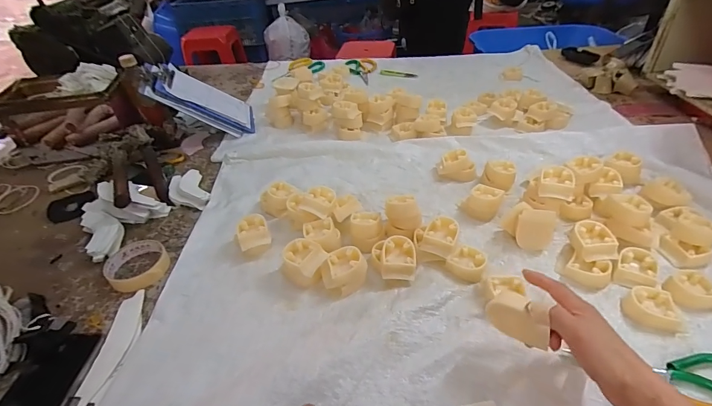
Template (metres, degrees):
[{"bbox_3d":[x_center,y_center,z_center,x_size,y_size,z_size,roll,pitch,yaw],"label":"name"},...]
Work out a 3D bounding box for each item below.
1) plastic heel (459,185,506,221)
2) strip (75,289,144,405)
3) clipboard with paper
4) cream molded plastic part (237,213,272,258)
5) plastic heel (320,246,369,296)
[{"bbox_3d":[0.207,-0.002,0.607,0.063,0.037,0.052,18,44,27],"label":"plastic heel"},{"bbox_3d":[-0.297,0.173,0.460,0.041,0.004,0.152,-7,38,-3],"label":"strip"},{"bbox_3d":[-0.359,-0.240,0.862,0.248,0.028,0.144,21,39,-27],"label":"clipboard with paper"},{"bbox_3d":[-0.159,0.049,0.572,0.045,0.034,0.057,-19,40,-17],"label":"cream molded plastic part"},{"bbox_3d":[-0.016,0.092,0.505,0.059,0.041,0.050,-8,38,-4],"label":"plastic heel"}]

